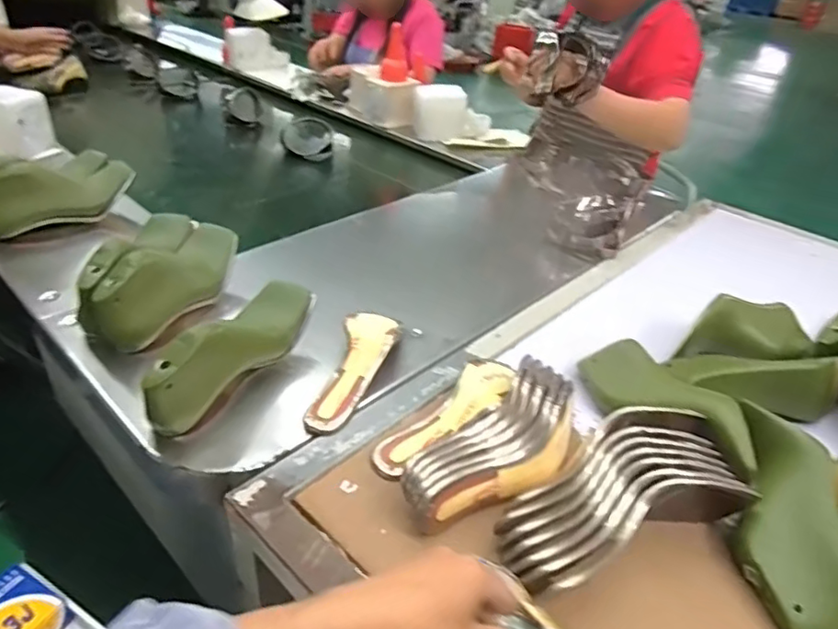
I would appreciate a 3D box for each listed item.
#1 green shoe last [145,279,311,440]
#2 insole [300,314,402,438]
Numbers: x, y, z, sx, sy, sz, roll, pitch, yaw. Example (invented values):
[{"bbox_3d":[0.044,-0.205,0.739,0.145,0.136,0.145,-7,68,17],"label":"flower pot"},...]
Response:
[{"bbox_3d":[-0.207,0.045,0.655,0.063,0.113,0.236,16,35,16],"label":"green shoe last"},{"bbox_3d":[-0.069,0.057,0.683,0.069,0.043,0.209,9,34,7],"label":"insole"}]

